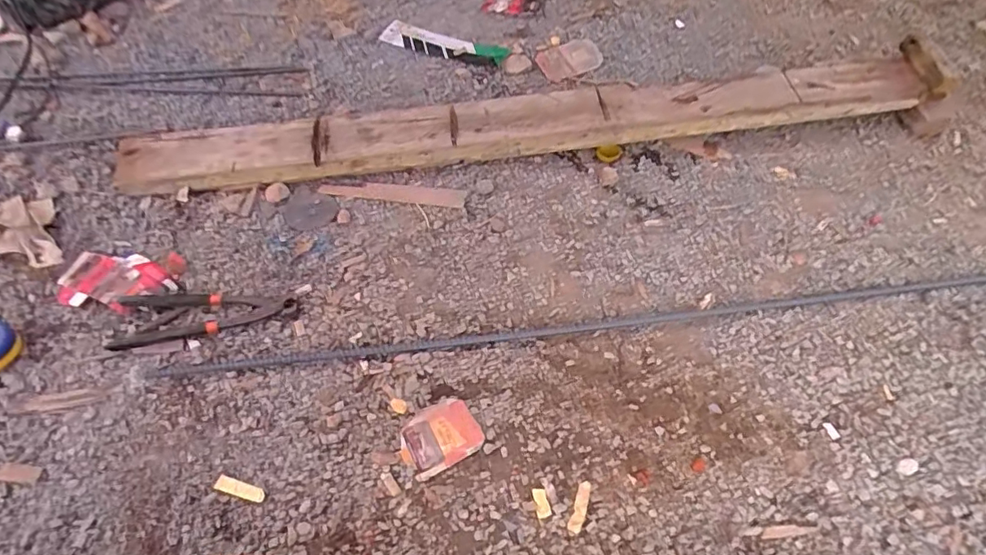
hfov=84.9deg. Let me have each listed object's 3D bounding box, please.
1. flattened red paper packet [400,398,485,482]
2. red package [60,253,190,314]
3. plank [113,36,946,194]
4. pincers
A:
[{"bbox_3d":[-0.061,0.185,0.624,0.089,0.009,0.068,-28,60,-20],"label":"flattened red paper packet"},{"bbox_3d":[-0.493,0.005,0.711,0.148,0.014,0.086,-5,55,-6],"label":"red package"},{"bbox_3d":[0.106,-0.247,0.871,1.281,0.087,0.109,-8,55,-8],"label":"plank"},{"bbox_3d":[-0.358,0.049,0.671,0.207,0.013,0.071,-4,55,-6],"label":"pincers"}]

